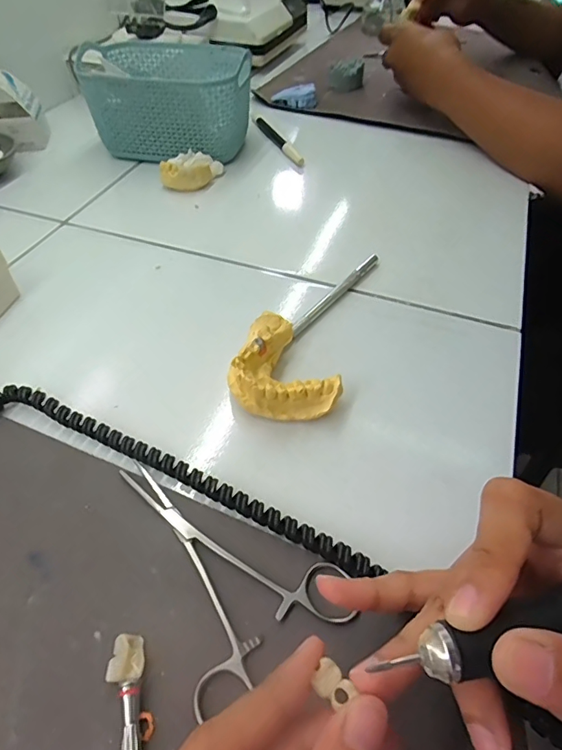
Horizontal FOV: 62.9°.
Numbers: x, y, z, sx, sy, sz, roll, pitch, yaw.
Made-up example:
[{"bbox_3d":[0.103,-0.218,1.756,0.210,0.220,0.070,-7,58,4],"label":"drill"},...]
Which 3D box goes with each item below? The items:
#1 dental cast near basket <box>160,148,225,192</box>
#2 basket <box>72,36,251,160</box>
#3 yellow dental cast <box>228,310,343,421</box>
[{"bbox_3d":[-0.090,-0.207,0.462,0.048,0.021,0.049,12,50,11],"label":"dental cast near basket"},{"bbox_3d":[-0.118,-0.295,0.495,0.171,0.076,0.121,9,50,8],"label":"basket"},{"bbox_3d":[0.002,-0.005,0.287,0.064,0.031,0.068,-1,49,0],"label":"yellow dental cast"}]

